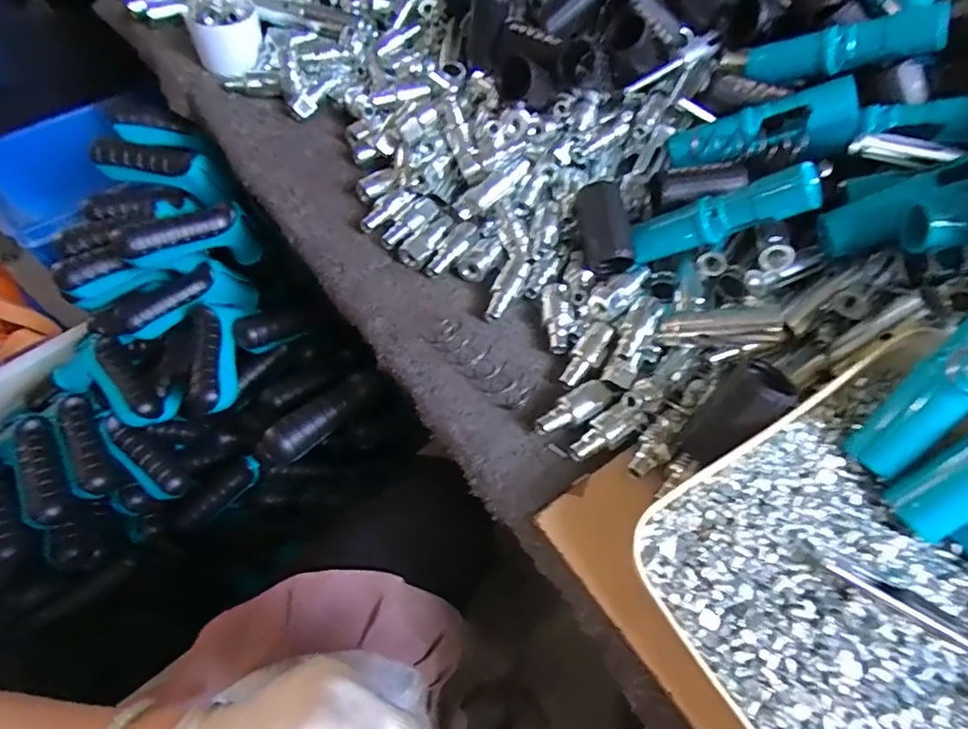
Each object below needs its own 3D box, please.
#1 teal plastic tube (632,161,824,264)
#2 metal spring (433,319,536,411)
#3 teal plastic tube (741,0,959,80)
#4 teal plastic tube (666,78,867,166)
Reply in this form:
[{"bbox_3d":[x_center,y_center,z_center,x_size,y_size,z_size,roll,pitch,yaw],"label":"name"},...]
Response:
[{"bbox_3d":[0.158,-0.099,0.373,0.119,0.028,0.022,-14,44,44],"label":"teal plastic tube"},{"bbox_3d":[-0.001,-0.003,0.378,0.081,0.017,0.025,41,64,21],"label":"metal spring"},{"bbox_3d":[0.255,-0.226,0.397,0.120,0.023,0.020,5,53,34],"label":"teal plastic tube"},{"bbox_3d":[0.200,-0.168,0.404,0.125,0.042,0.044,-4,55,22],"label":"teal plastic tube"}]

